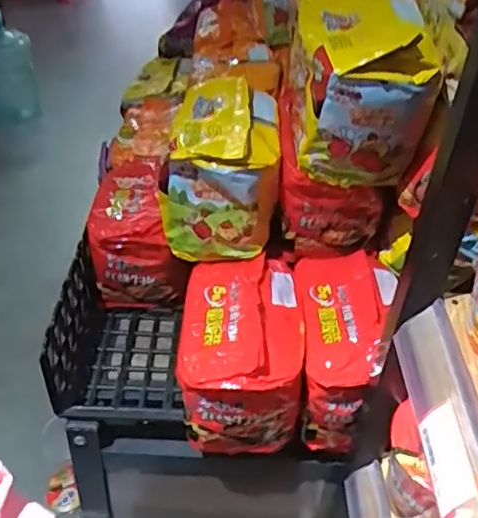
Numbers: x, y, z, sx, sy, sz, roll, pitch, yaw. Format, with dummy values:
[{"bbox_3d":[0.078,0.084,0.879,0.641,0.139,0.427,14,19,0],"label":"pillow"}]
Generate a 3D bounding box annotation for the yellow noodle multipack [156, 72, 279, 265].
[{"bbox_3d":[-0.018,-0.108,0.746,0.128,0.174,0.156,8,40,3],"label":"yellow noodle multipack"}]

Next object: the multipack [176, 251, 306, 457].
[{"bbox_3d":[0.000,0.109,0.718,0.134,0.160,0.185,2,40,-4],"label":"multipack"}]

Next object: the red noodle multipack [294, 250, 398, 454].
[{"bbox_3d":[0.115,0.108,0.732,0.112,0.159,0.185,10,40,6],"label":"red noodle multipack"}]

